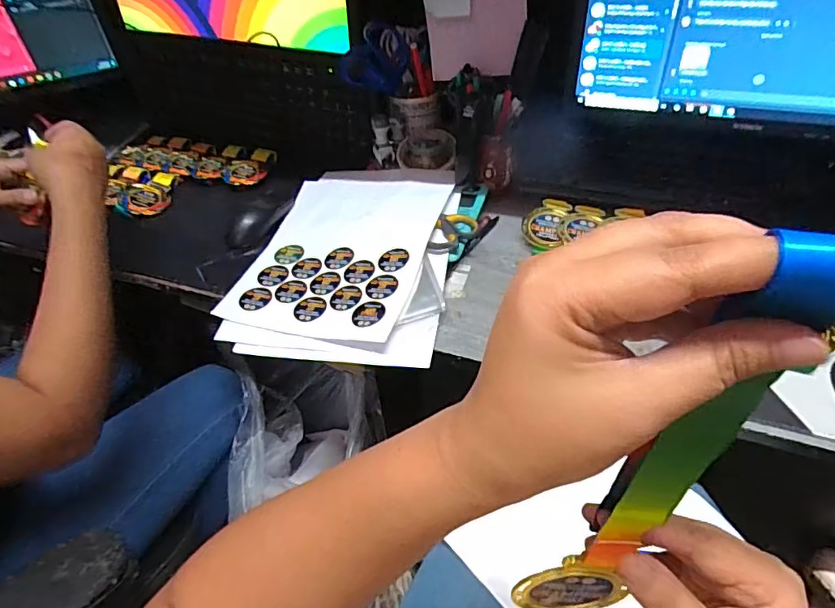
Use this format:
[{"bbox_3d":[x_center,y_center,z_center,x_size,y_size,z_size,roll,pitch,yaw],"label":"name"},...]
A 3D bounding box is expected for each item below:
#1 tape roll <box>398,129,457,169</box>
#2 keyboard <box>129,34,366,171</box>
[{"bbox_3d":[0.012,-0.220,0.733,0.080,0.034,0.080,-3,45,3],"label":"tape roll"},{"bbox_3d":[-0.278,-0.316,0.803,0.417,0.146,0.025,15,29,17],"label":"keyboard"}]

